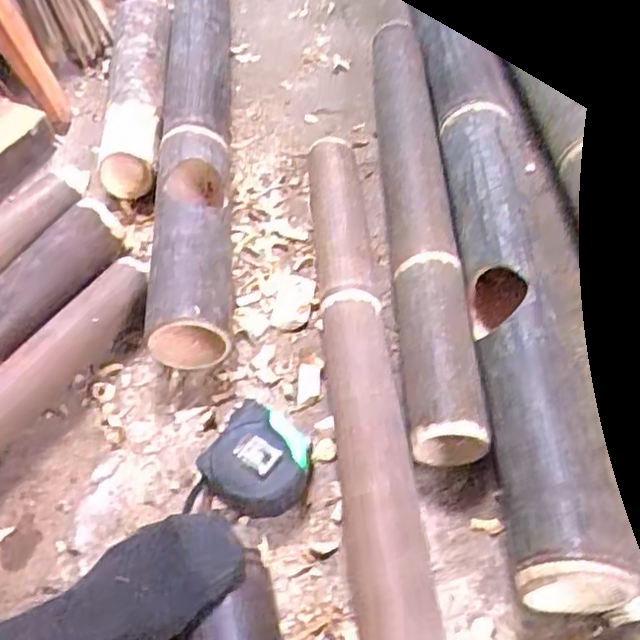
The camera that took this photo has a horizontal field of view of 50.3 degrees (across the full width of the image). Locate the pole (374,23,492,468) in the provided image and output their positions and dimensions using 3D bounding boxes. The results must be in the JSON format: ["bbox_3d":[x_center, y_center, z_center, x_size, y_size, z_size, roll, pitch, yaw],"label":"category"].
[{"bbox_3d":[0.099,-0.124,0.702,0.064,0.067,0.576,-2,53,3],"label":"pole"}]

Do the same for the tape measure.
[{"bbox_3d":[-0.051,0.116,0.539,0.078,0.042,0.085,28,60,23],"label":"tape measure"}]

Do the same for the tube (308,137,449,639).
[{"bbox_3d":[0.032,0.025,0.590,0.064,0.066,0.543,-7,53,-1],"label":"tube"}]

